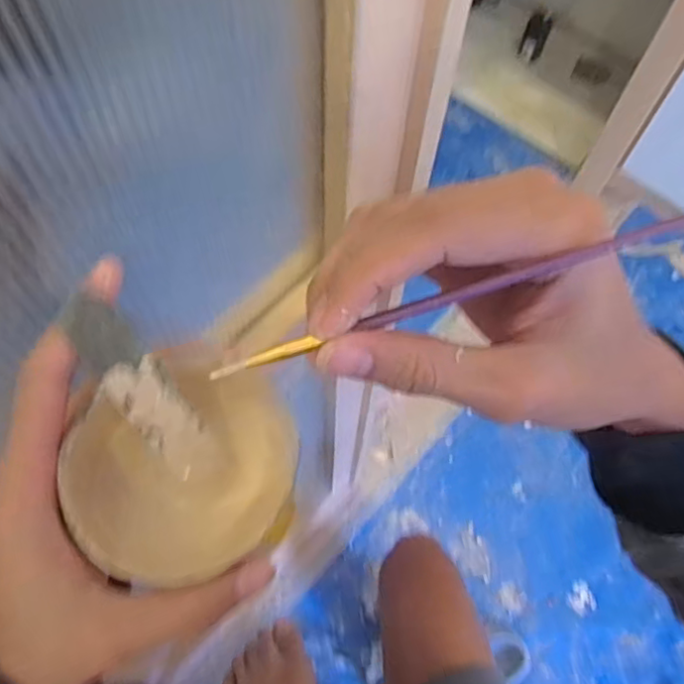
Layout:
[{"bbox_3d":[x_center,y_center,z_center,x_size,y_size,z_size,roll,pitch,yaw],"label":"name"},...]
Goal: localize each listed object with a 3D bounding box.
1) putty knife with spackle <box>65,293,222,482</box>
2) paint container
[{"bbox_3d":[-0.072,0.019,0.230,0.020,0.004,0.081,-37,113,-15],"label":"putty knife with spackle"},{"bbox_3d":[-0.060,0.047,0.239,0.089,0.041,0.082,0,66,0],"label":"paint container"}]

